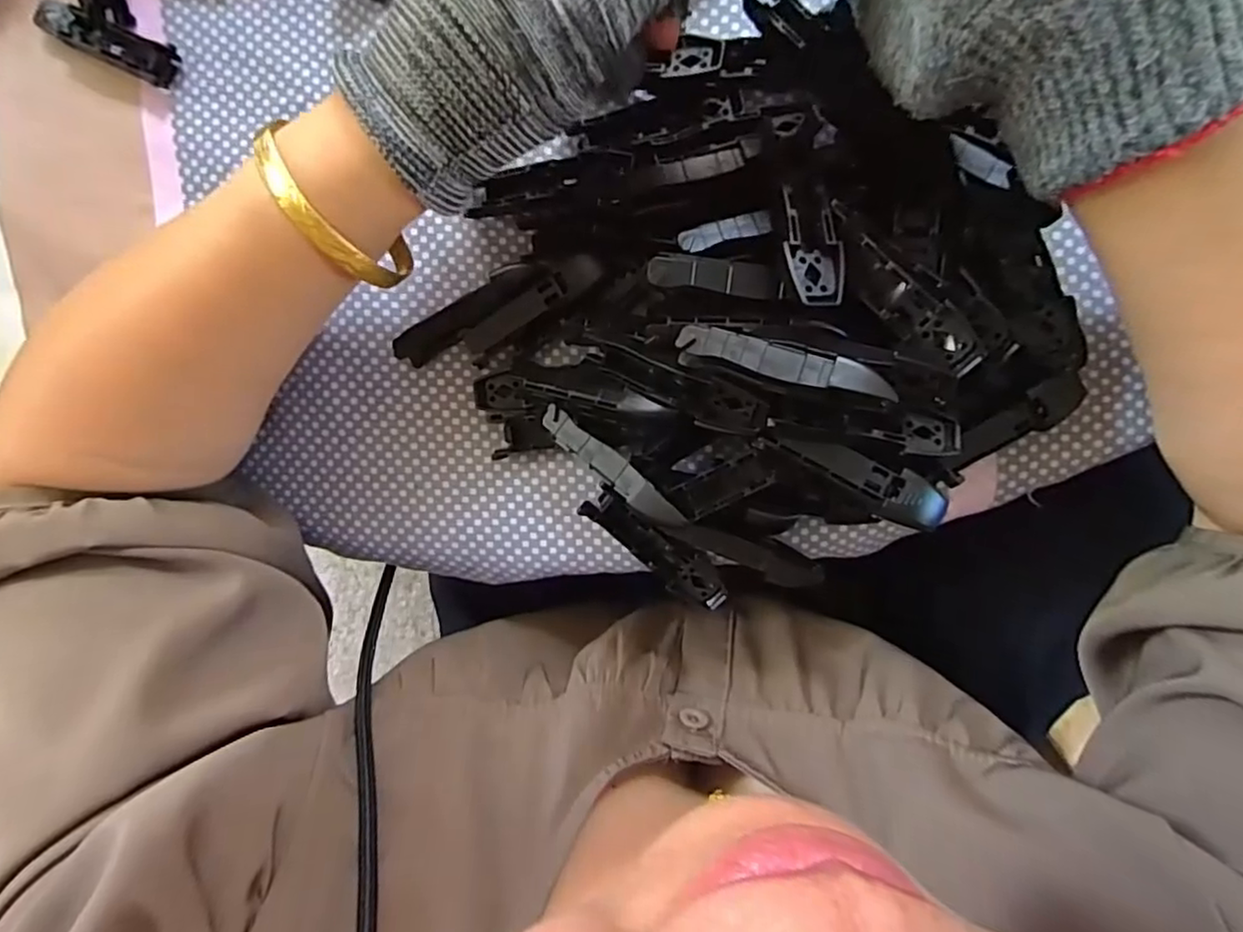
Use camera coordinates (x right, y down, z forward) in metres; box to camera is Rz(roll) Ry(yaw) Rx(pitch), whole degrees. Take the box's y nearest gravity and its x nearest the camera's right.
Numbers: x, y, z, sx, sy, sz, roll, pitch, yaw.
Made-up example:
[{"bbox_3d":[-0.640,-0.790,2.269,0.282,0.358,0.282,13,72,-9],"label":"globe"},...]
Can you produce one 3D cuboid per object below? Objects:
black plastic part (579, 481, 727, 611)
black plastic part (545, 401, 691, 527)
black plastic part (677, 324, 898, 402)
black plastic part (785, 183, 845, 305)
[{"bbox_3d":[0.015,0.034,0.270,0.068,0.016,0.018,41,99,3],"label":"black plastic part"},{"bbox_3d":[-0.004,0.001,0.242,0.068,0.004,0.011,40,98,22],"label":"black plastic part"},{"bbox_3d":[0.050,-0.033,0.202,0.065,0.011,0.011,17,97,6],"label":"black plastic part"},{"bbox_3d":[0.061,-0.069,0.207,0.018,0.009,0.037,-3,95,8],"label":"black plastic part"}]

